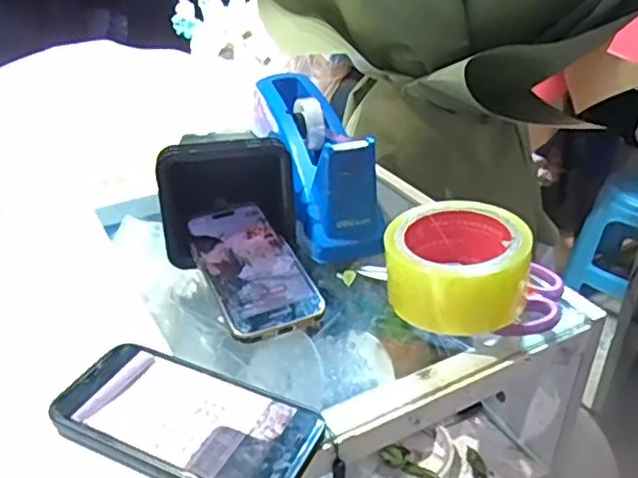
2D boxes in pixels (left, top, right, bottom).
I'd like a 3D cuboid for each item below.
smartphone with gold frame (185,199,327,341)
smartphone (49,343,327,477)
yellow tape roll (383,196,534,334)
[{"bbox_3d":[-0.056,0.020,0.509,0.075,0.007,0.149,-16,43,-20],"label":"smartphone with gold frame"},{"bbox_3d":[-0.080,0.109,0.385,0.157,0.011,0.077,14,34,21],"label":"smartphone"},{"bbox_3d":[0.103,0.017,0.470,0.095,0.056,0.095,0,31,0],"label":"yellow tape roll"}]

